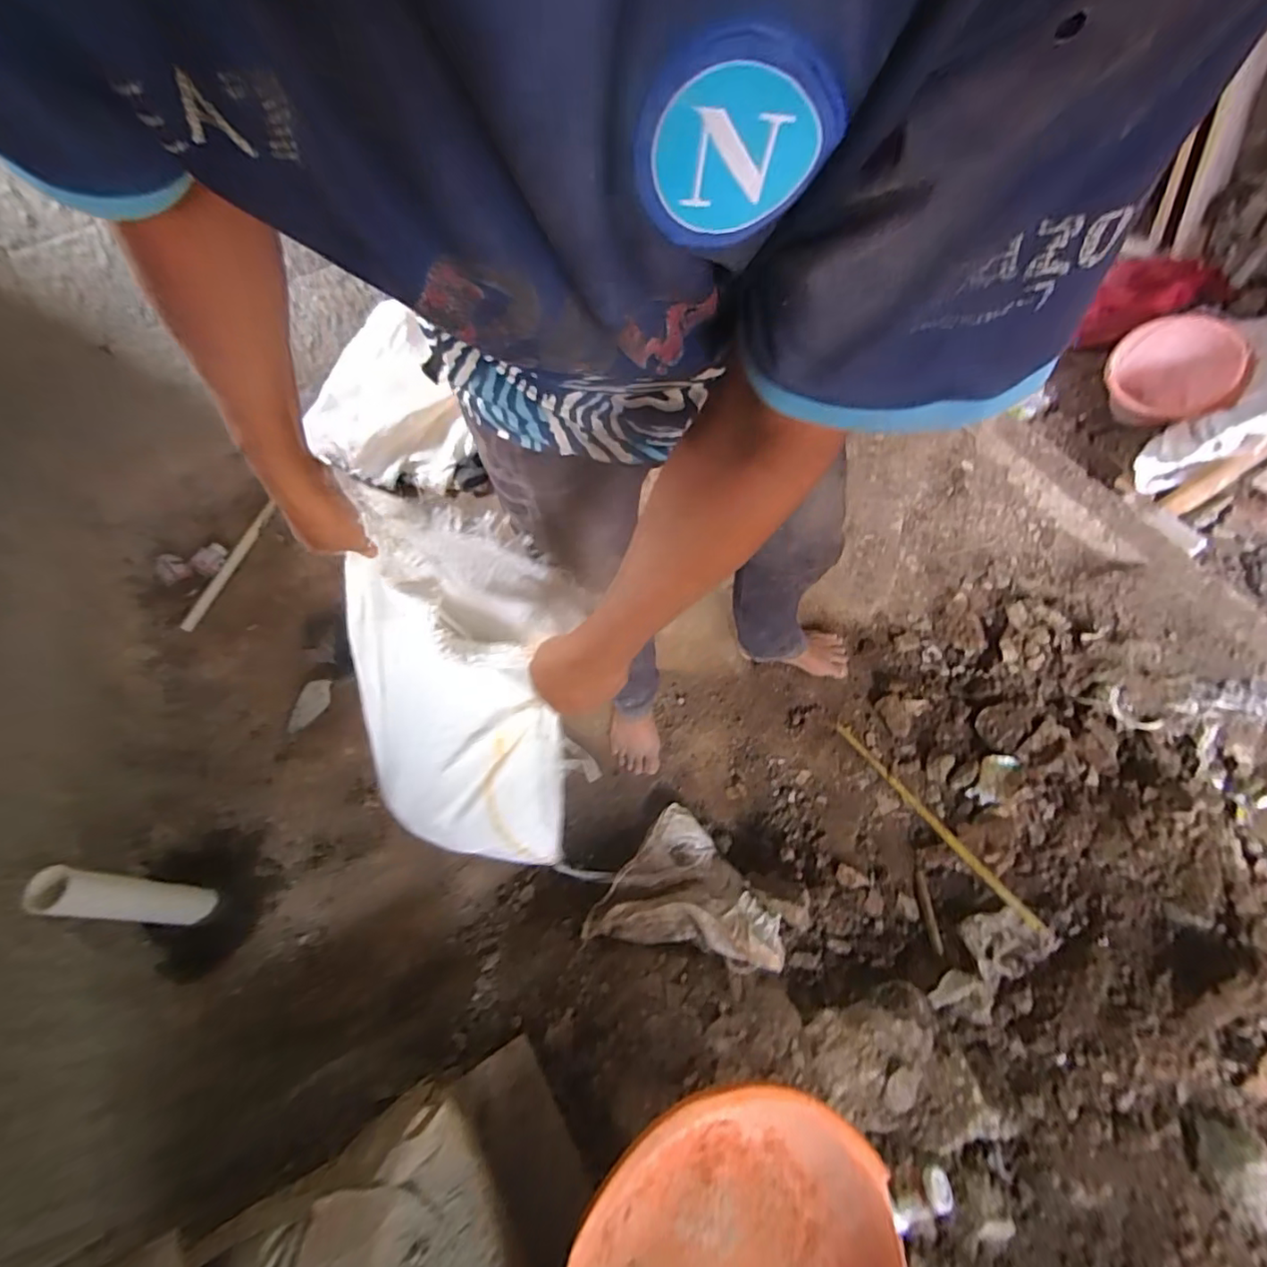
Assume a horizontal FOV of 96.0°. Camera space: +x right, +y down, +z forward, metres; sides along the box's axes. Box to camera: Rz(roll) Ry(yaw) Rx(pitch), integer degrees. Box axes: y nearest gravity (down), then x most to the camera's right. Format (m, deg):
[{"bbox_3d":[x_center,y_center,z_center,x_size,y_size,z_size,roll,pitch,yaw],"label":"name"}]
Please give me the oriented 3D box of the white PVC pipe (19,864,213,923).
[{"bbox_3d":[-0.753,0.402,0.863,0.064,0.264,0.060,4,62,6],"label":"white PVC pipe"}]

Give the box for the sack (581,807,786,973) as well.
[{"bbox_3d":[0.095,0.405,0.952,0.310,0.102,0.227,7,62,7],"label":"sack"}]

